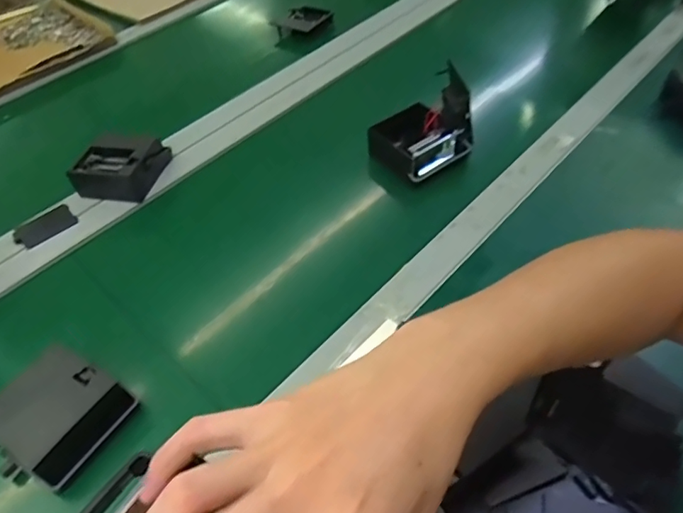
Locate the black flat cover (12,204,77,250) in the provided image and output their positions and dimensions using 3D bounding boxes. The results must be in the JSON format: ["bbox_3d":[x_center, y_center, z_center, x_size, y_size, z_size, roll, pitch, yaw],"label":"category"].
[{"bbox_3d":[-0.345,-0.036,0.621,0.065,0.007,0.048,-34,54,-23],"label":"black flat cover"}]

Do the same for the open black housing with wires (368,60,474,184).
[{"bbox_3d":[0.114,-0.154,0.656,0.093,0.083,0.159,33,59,29],"label":"open black housing with wires"}]

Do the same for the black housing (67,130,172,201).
[{"bbox_3d":[-0.268,-0.111,0.651,0.087,0.043,0.086,8,50,12],"label":"black housing"}]

